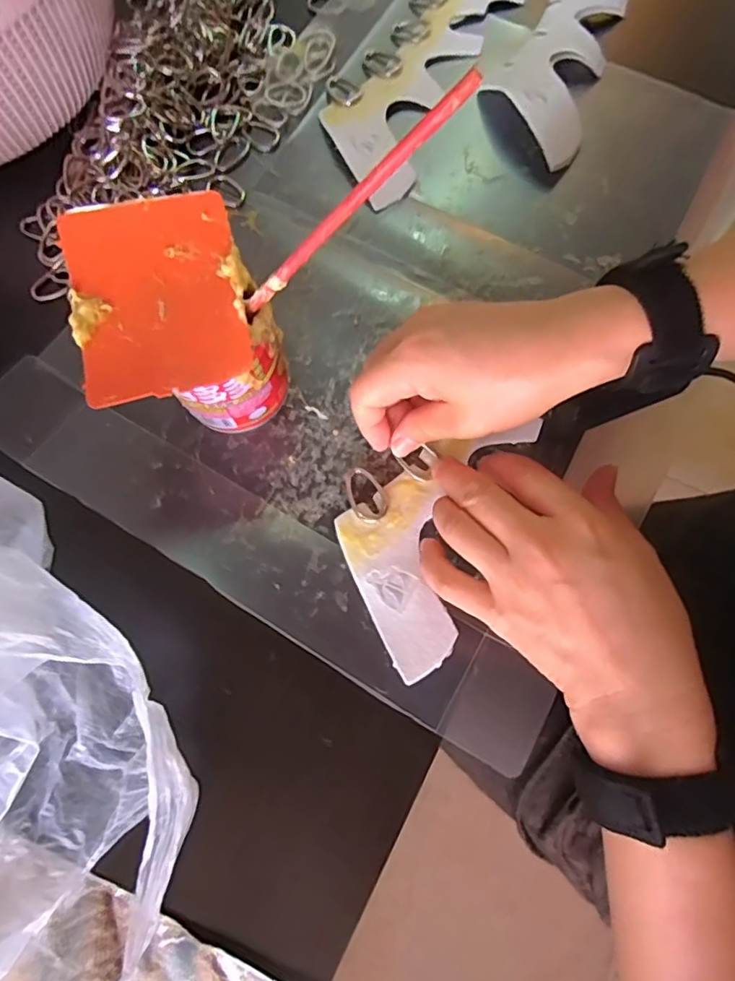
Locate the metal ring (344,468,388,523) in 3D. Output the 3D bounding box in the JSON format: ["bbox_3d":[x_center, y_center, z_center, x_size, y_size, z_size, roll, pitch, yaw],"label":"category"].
[{"bbox_3d":[-0.001,0.002,0.309,0.020,0.005,0.033,-25,76,-4],"label":"metal ring"}]

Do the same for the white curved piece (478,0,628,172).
[{"bbox_3d":[0.137,-0.307,0.370,0.065,0.020,0.202,24,78,8],"label":"white curved piece"}]

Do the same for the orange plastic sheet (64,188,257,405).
[{"bbox_3d":[-0.101,-0.093,0.263,0.076,0.010,0.098,-12,79,-3],"label":"orange plastic sheet"}]

